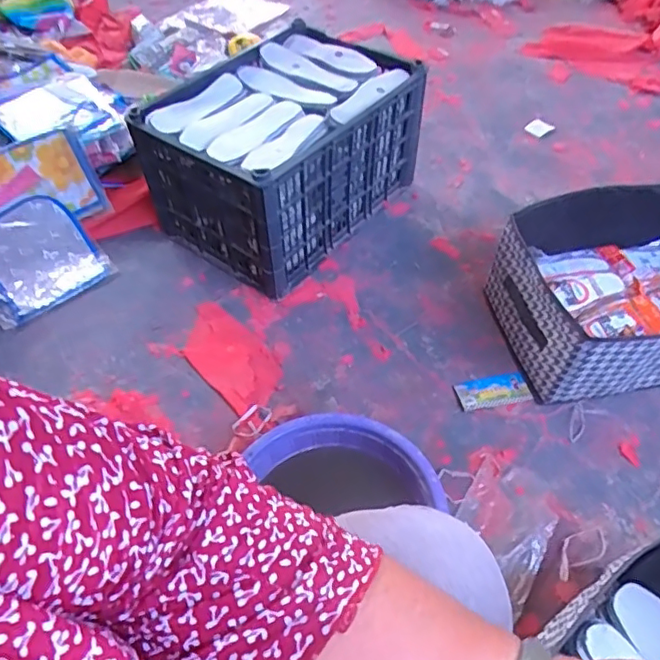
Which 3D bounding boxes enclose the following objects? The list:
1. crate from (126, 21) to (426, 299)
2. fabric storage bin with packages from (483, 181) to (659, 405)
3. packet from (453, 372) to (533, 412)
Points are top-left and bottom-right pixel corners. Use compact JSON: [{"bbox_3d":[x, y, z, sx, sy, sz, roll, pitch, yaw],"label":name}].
[{"bbox_3d":[-0.096,-0.363,1.198,0.360,0.293,0.469,31,58,23],"label":"crate"},{"bbox_3d":[0.531,-0.075,1.006,0.443,0.187,0.337,-10,52,-7],"label":"fabric storage bin with packages"},{"bbox_3d":[0.276,0.103,0.975,0.124,0.010,0.056,-10,52,-8],"label":"packet"}]

